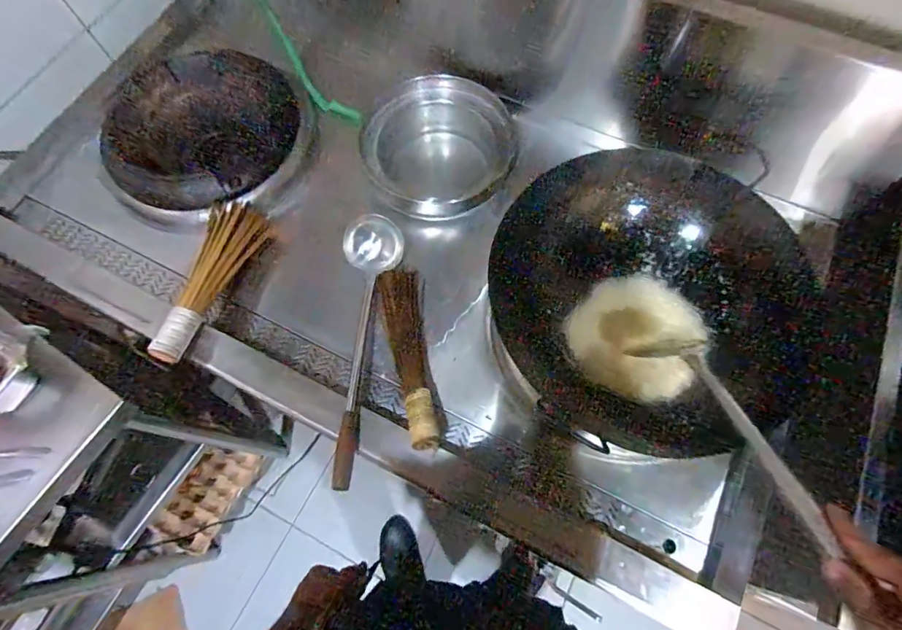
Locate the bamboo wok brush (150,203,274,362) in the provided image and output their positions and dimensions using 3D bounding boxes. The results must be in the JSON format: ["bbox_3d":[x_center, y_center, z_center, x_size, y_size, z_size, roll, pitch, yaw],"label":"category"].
[{"bbox_3d":[-0.417,-0.057,0.832,0.084,0.087,0.306,14,70,6],"label":"bamboo wok brush"}]

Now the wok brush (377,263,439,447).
[{"bbox_3d":[-0.073,0.064,0.798,0.074,0.066,0.320,-9,70,-3],"label":"wok brush"}]

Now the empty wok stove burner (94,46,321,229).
[{"bbox_3d":[-0.480,-0.354,0.941,0.390,0.124,0.377,14,70,6],"label":"empty wok stove burner"}]

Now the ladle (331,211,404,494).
[{"bbox_3d":[-0.156,0.043,0.787,0.103,0.051,0.462,5,70,2],"label":"ladle"}]

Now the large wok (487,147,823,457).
[{"bbox_3d":[0.324,-0.020,0.767,0.471,0.163,0.465,0,69,1],"label":"large wok"}]

